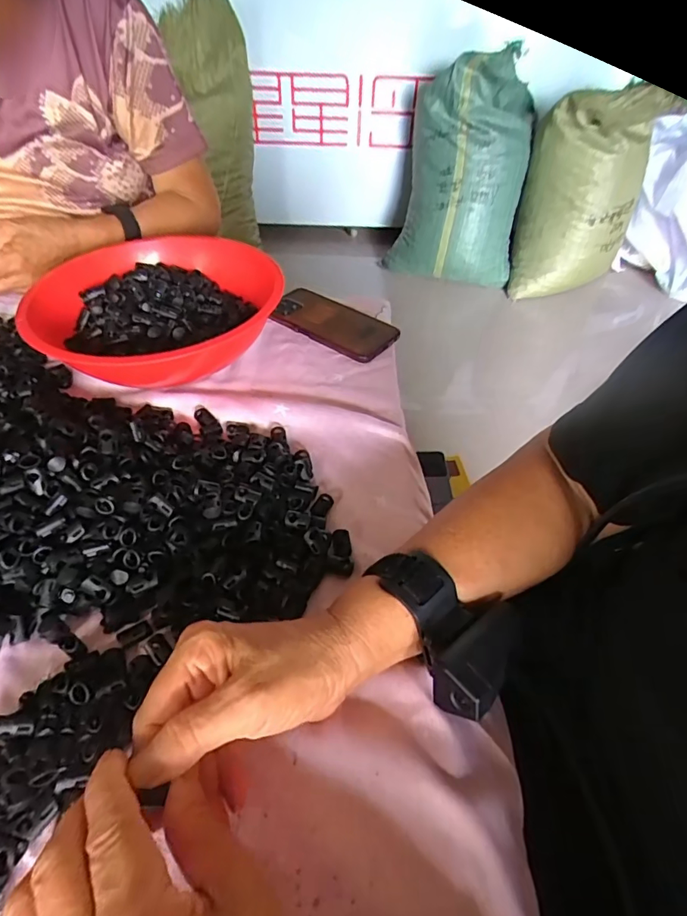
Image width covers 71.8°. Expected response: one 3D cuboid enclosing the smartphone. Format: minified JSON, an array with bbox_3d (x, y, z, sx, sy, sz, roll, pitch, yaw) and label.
[{"bbox_3d":[-0.014,-0.163,0.571,0.161,0.012,0.078,30,53,25],"label":"smartphone"}]

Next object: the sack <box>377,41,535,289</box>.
[{"bbox_3d":[0.392,-0.934,1.566,0.401,0.610,0.335,11,48,8],"label":"sack"}]

